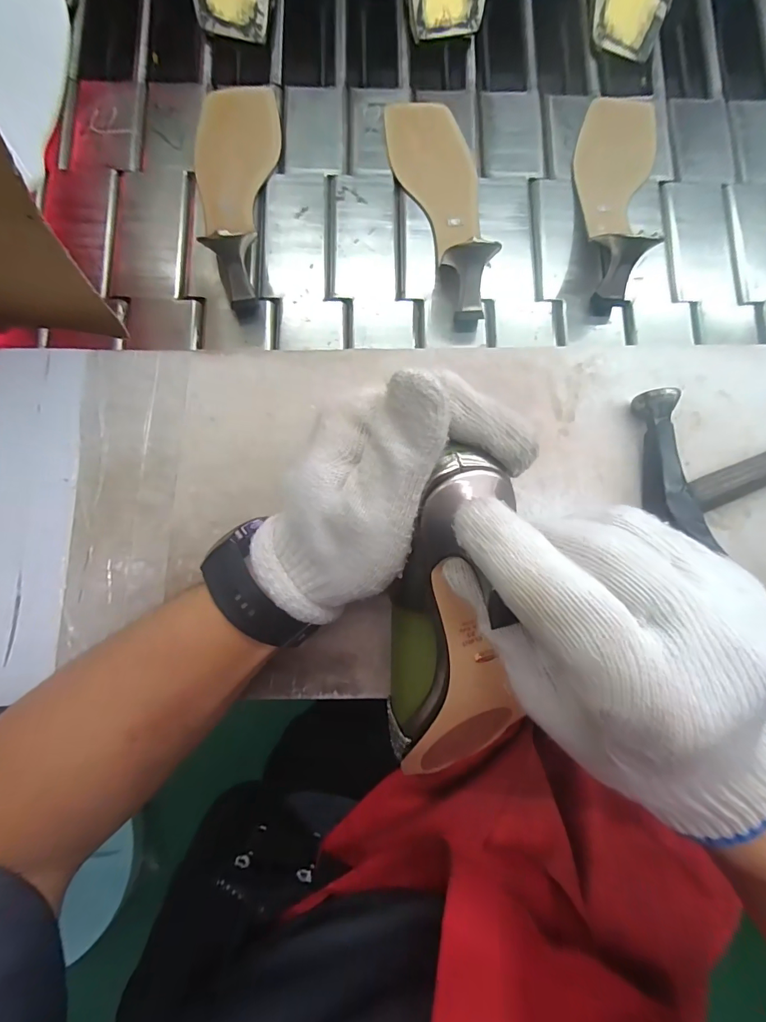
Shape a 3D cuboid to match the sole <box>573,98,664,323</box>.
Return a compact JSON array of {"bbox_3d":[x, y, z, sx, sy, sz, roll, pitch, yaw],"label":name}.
[{"bbox_3d":[0.210,-0.298,0.386,0.073,0.052,0.230,17,82,0],"label":"sole"}]

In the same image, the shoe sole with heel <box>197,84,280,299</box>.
[{"bbox_3d":[-0.135,-0.291,0.369,0.072,0.051,0.224,3,82,-2],"label":"shoe sole with heel"}]

